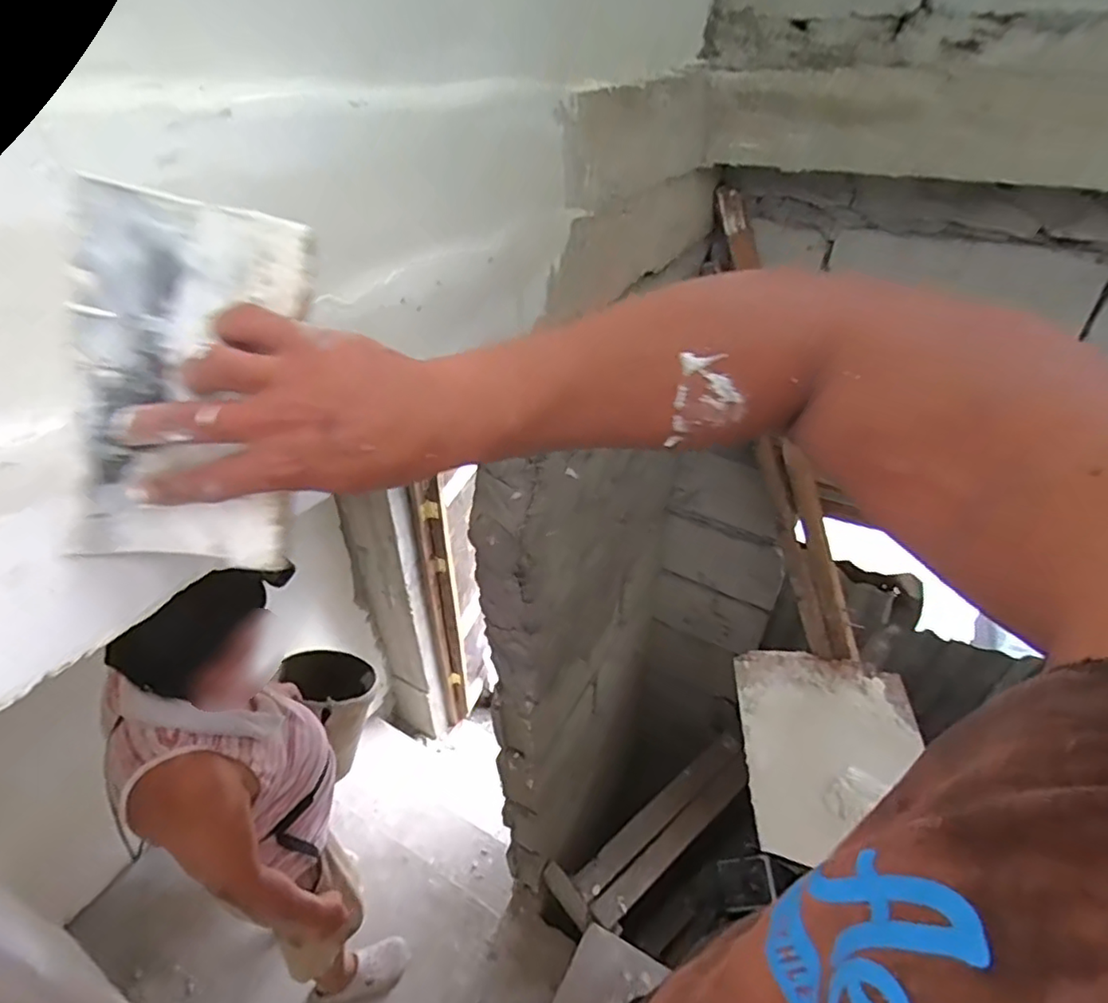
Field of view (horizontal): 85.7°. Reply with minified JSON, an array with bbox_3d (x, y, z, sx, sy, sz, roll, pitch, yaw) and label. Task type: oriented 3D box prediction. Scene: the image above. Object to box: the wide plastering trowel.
[{"bbox_3d":[-0.199,-0.060,0.331,0.105,0.196,0.020,6,14,-17],"label":"wide plastering trowel"}]

